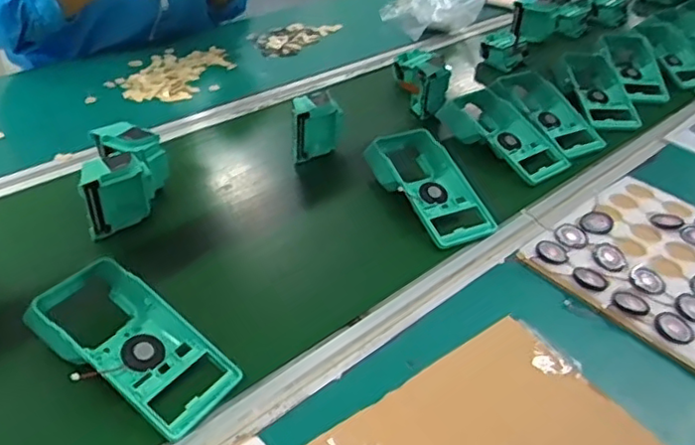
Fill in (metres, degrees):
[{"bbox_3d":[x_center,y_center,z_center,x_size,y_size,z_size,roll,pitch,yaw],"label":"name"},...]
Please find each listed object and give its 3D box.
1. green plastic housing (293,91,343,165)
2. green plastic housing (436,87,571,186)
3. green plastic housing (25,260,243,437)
[{"bbox_3d":[-0.050,-0.123,0.826,0.071,0.080,0.046,-23,45,-32],"label":"green plastic housing"},{"bbox_3d":[0.214,-0.121,0.850,0.101,0.049,0.195,-26,47,-34],"label":"green plastic housing"},{"bbox_3d":[-0.180,0.102,0.525,0.175,0.054,0.090,23,41,23],"label":"green plastic housing"}]

